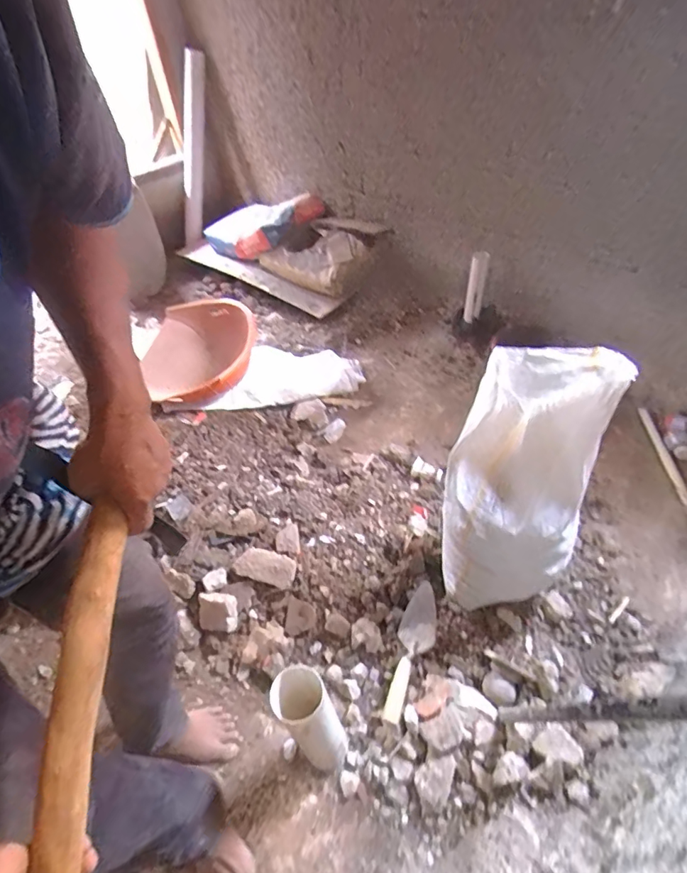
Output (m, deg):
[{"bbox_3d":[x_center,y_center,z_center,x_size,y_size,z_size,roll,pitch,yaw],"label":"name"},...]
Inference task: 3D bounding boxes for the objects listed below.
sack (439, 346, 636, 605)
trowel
[{"bbox_3d":[0.361,0.120,1.001,0.290,0.638,0.161,18,19,13],"label":"sack"},{"bbox_3d":[0.150,0.476,1.064,0.083,0.041,0.306,16,50,20],"label":"trowel"}]

